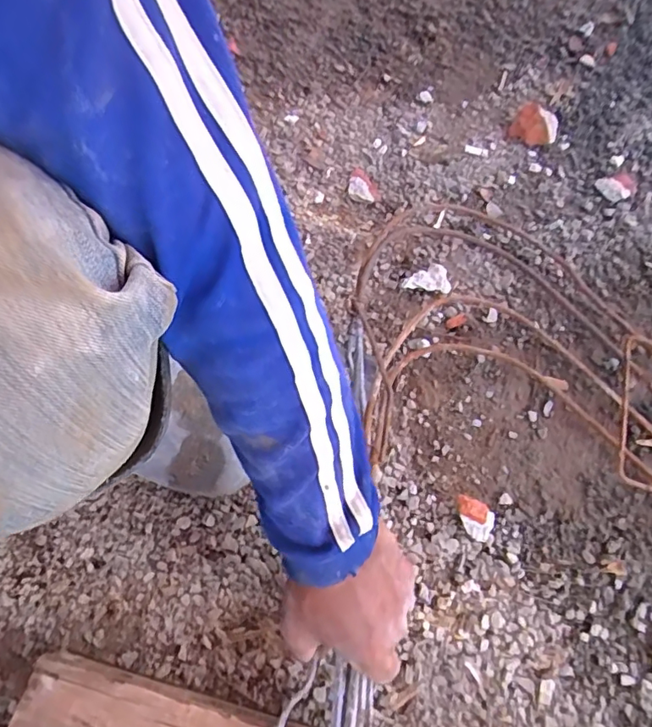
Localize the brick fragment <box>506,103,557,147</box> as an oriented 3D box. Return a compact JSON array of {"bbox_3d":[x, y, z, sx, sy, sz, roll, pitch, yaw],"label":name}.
[{"bbox_3d":[0.277,-0.315,0.717,0.056,0.031,0.051,34,68,12],"label":"brick fragment"}]

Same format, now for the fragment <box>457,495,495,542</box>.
[{"bbox_3d":[0.135,0.141,0.500,0.039,0.020,0.029,32,68,12],"label":"fragment"}]

